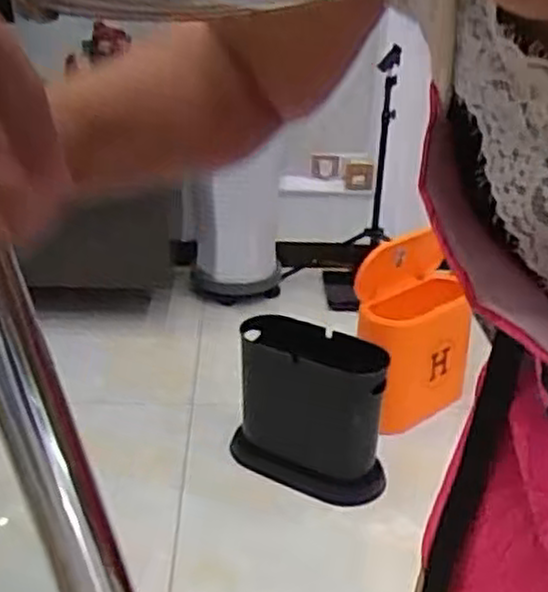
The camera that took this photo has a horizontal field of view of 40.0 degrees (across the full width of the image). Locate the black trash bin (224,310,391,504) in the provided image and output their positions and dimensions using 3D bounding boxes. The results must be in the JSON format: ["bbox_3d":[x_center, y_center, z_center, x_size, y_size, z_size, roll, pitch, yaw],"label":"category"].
[{"bbox_3d":[0.065,0.225,1.517,0.325,0.290,0.175,20,31,37],"label":"black trash bin"}]

